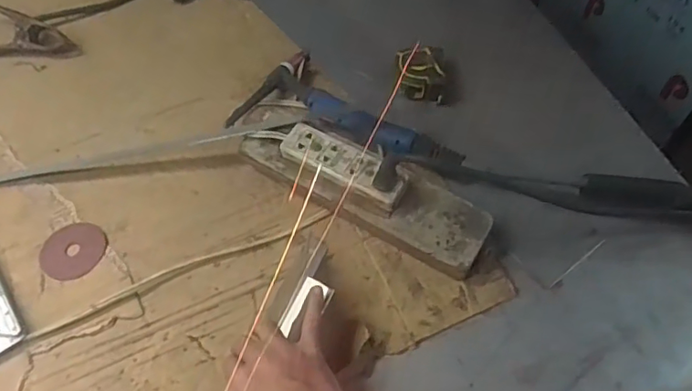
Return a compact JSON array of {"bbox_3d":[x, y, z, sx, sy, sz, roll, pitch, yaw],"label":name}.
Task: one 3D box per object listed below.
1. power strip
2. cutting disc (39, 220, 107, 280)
[{"bbox_3d":[-0.003,-0.031,0.603,0.144,0.034,0.057,24,61,15],"label":"power strip"},{"bbox_3d":[-0.311,0.062,0.615,0.069,0.004,0.071,-1,59,1],"label":"cutting disc"}]

